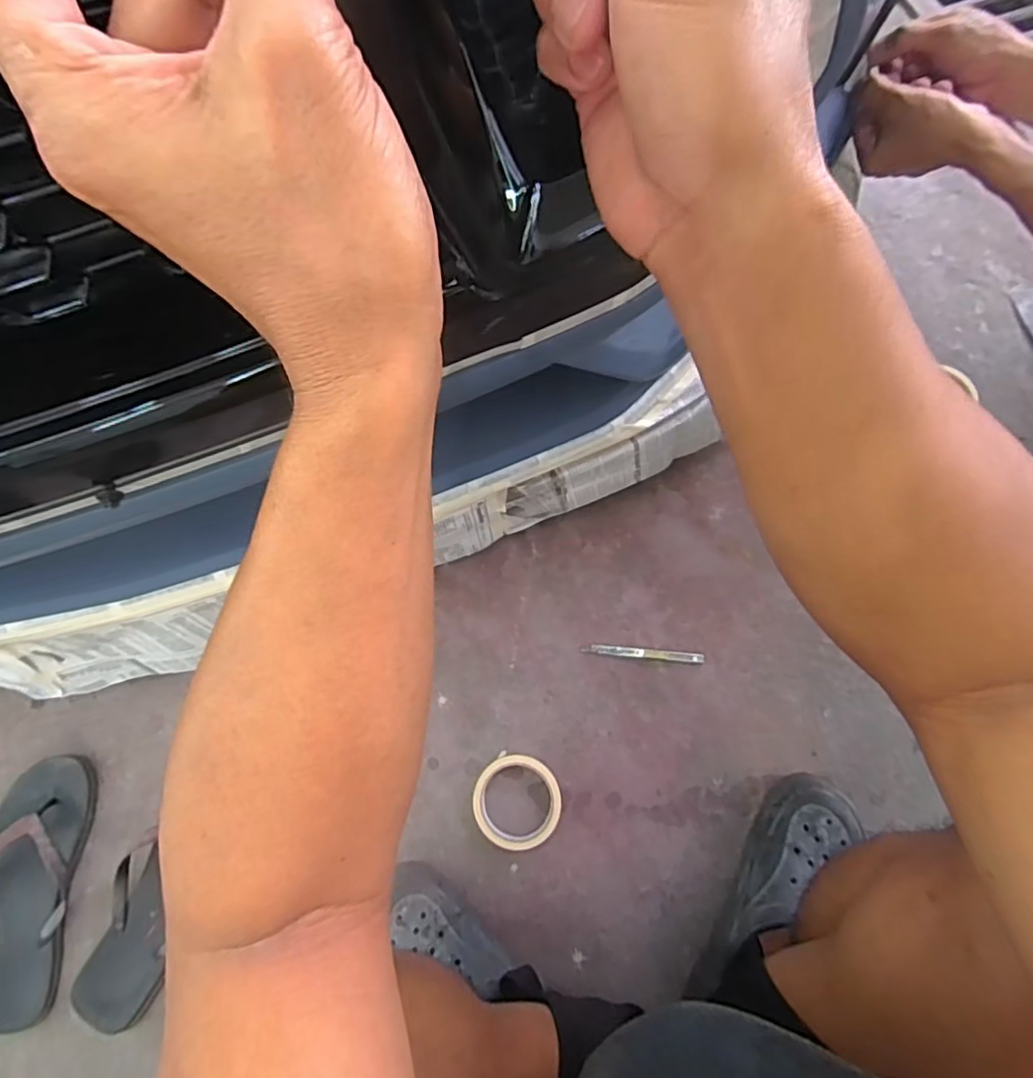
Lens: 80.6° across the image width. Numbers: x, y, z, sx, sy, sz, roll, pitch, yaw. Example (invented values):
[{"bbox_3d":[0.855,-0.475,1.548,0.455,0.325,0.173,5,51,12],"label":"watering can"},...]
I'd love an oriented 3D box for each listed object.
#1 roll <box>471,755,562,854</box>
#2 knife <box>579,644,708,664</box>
[{"bbox_3d":[0.001,0.294,0.682,0.097,0.022,0.098,-1,75,2],"label":"roll"},{"bbox_3d":[0.151,0.137,0.725,0.141,0.005,0.013,4,75,3],"label":"knife"}]

